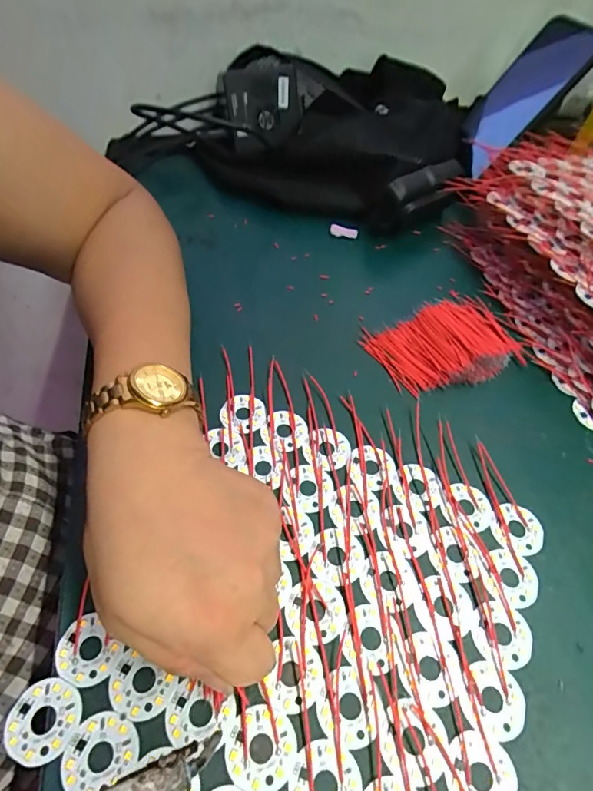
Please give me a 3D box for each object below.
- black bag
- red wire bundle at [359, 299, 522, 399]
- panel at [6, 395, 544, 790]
[{"bbox_3d":[-0.002,-0.291,0.470,0.354,0.095,0.190,22,55,12],"label":"black bag"},{"bbox_3d":[0.117,-0.042,0.342,0.114,0.013,0.072,-16,56,-15],"label":"red wire bundle"},{"bbox_3d":[0.011,0.114,0.228,0.207,0.004,0.209,22,55,12],"label":"panel"}]

